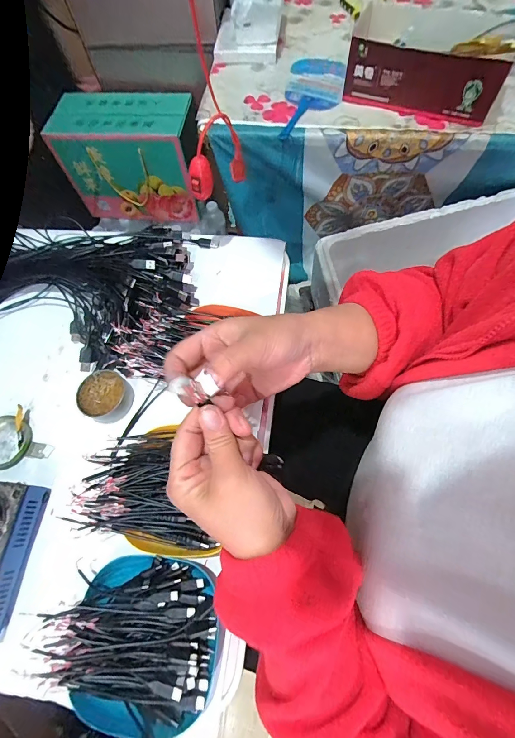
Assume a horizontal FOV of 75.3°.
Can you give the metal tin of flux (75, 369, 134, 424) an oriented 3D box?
[{"bbox_3d":[-0.198,0.037,0.440,0.065,0.025,0.061,-1,67,3],"label":"metal tin of flux"}]

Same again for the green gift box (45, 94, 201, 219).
[{"bbox_3d":[-0.318,-0.531,0.869,0.324,0.242,0.131,6,68,5],"label":"green gift box"}]

